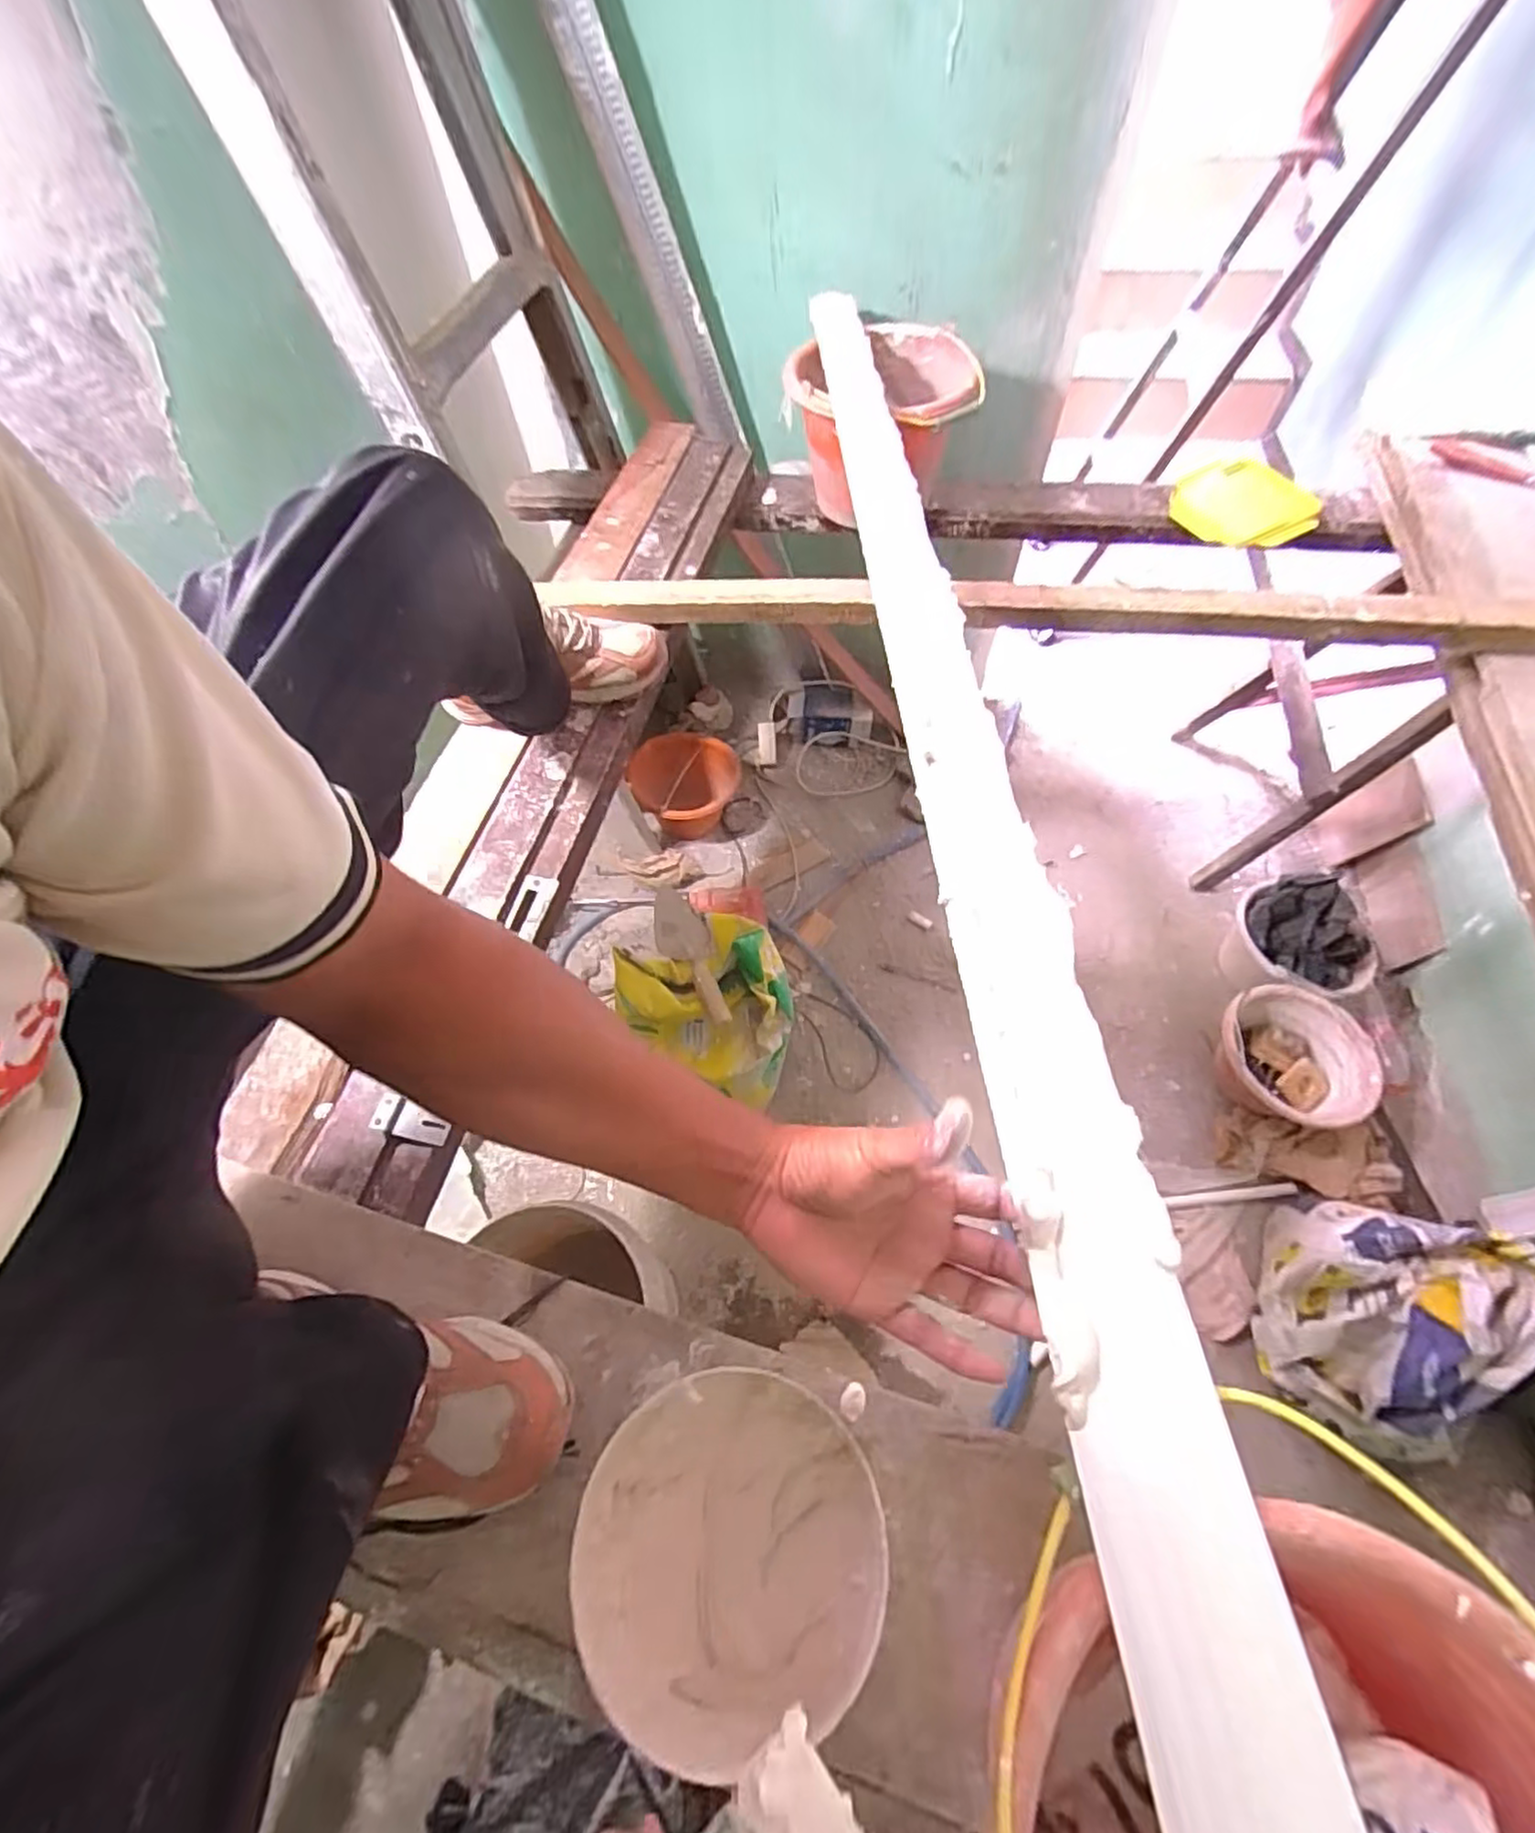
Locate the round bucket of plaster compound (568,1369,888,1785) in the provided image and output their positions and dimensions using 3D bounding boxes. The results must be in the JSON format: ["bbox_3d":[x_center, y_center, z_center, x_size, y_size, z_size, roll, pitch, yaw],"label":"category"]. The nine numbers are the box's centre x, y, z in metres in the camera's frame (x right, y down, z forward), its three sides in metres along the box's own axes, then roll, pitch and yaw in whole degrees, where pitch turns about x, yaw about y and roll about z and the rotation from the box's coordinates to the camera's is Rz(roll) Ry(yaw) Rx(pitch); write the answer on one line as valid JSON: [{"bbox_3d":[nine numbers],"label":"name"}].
[{"bbox_3d":[-0.020,0.388,0.423,0.176,0.060,0.179,-1,59,2],"label":"round bucket of plaster compound"}]

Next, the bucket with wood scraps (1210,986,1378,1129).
[{"bbox_3d":[0.968,0.273,1.303,0.249,0.134,0.238,33,66,20],"label":"bucket with wood scraps"}]

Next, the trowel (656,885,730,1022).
[{"bbox_3d":[-0.133,0.060,1.148,0.088,0.042,0.275,-16,60,-6],"label":"trowel"}]

